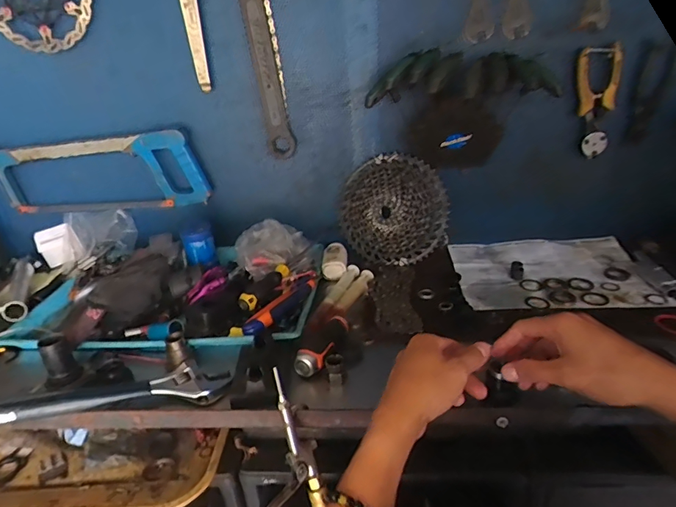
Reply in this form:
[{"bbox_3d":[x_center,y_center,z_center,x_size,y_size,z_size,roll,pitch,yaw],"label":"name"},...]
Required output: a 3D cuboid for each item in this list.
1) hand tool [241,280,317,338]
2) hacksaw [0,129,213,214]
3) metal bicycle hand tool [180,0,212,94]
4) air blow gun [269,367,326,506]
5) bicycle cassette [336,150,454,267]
[{"bbox_3d":[-0.083,0.078,0.657,0.028,0.023,0.144,12,30,31],"label":"hand tool"},{"bbox_3d":[-0.436,-0.143,0.815,0.391,0.142,0.038,-2,25,6],"label":"hacksaw"},{"bbox_3d":[-0.225,-0.356,0.691,0.027,0.195,0.009,0,29,6],"label":"metal bicycle hand tool"},{"bbox_3d":[-0.058,0.207,0.469,0.068,0.162,0.031,-12,4,-16],"label":"air blow gun"},{"bbox_3d":[0.086,-0.070,0.764,0.195,0.191,0.048,-30,-3,26],"label":"bicycle cassette"}]

